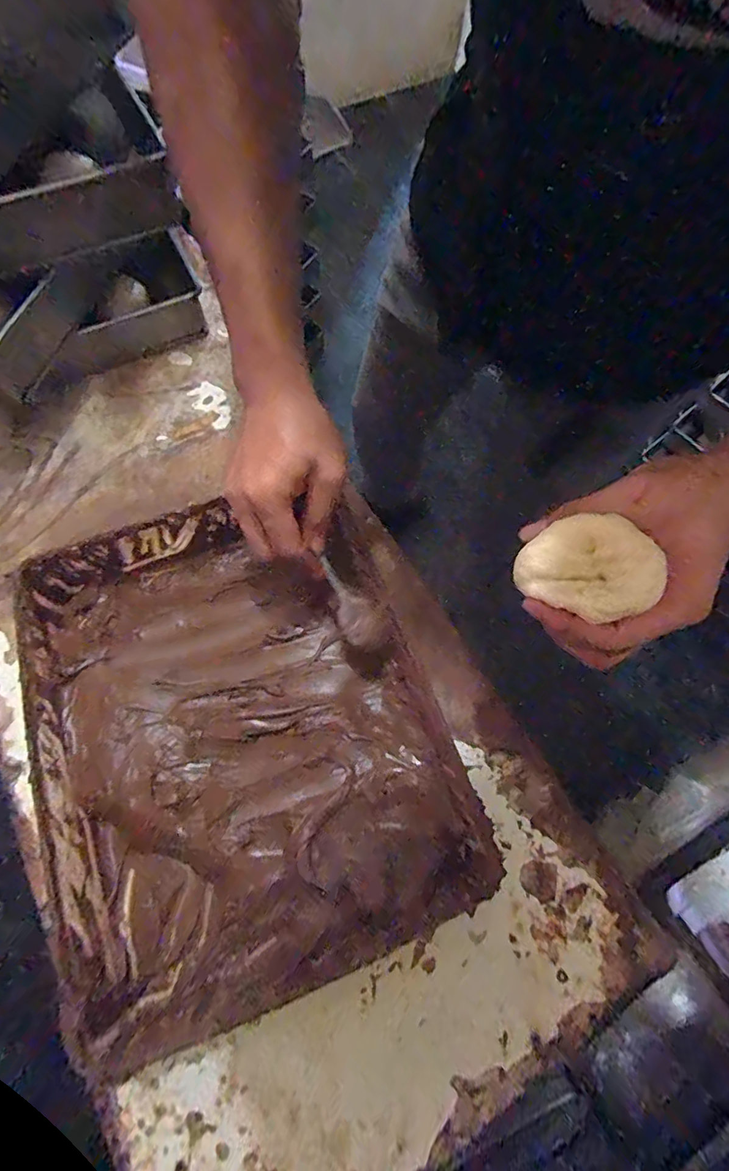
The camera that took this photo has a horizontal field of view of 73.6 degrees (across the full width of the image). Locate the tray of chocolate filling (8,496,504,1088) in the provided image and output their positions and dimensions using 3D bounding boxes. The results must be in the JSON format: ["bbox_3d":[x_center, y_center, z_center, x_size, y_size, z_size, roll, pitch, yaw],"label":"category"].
[{"bbox_3d":[-0.114,0.114,0.391,0.311,0.052,0.365,-22,69,-10],"label":"tray of chocolate filling"}]

